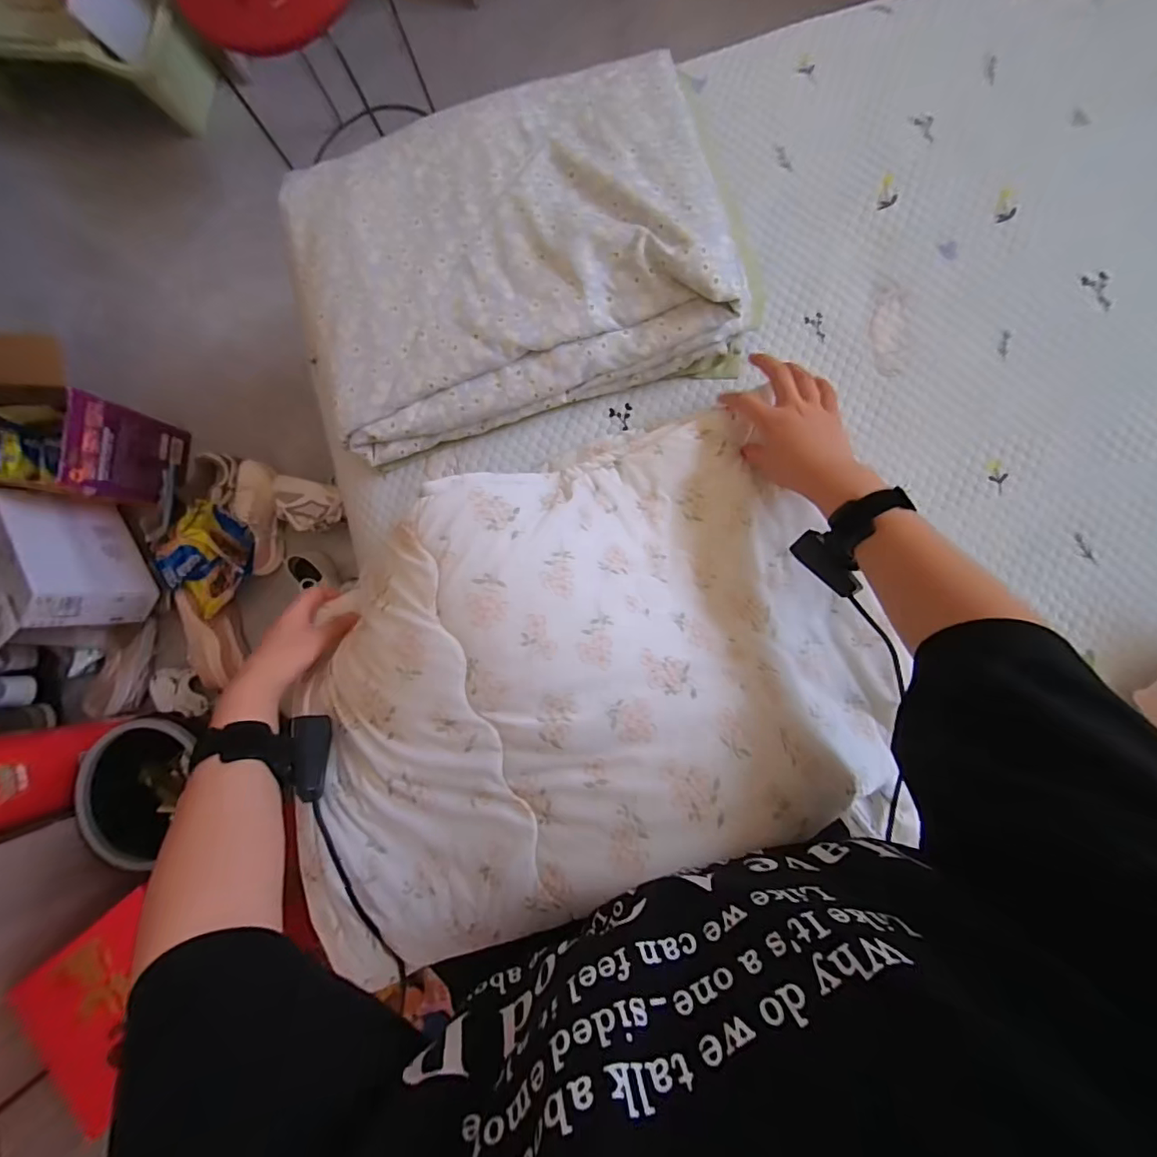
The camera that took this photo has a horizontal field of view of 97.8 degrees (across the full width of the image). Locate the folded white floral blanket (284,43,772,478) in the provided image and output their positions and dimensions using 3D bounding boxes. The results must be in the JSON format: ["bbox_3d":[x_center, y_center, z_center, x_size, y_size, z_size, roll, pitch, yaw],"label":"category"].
[{"bbox_3d":[-0.073,-0.358,0.586,0.473,0.111,0.334,-14,85,6],"label":"folded white floral blanket"}]

